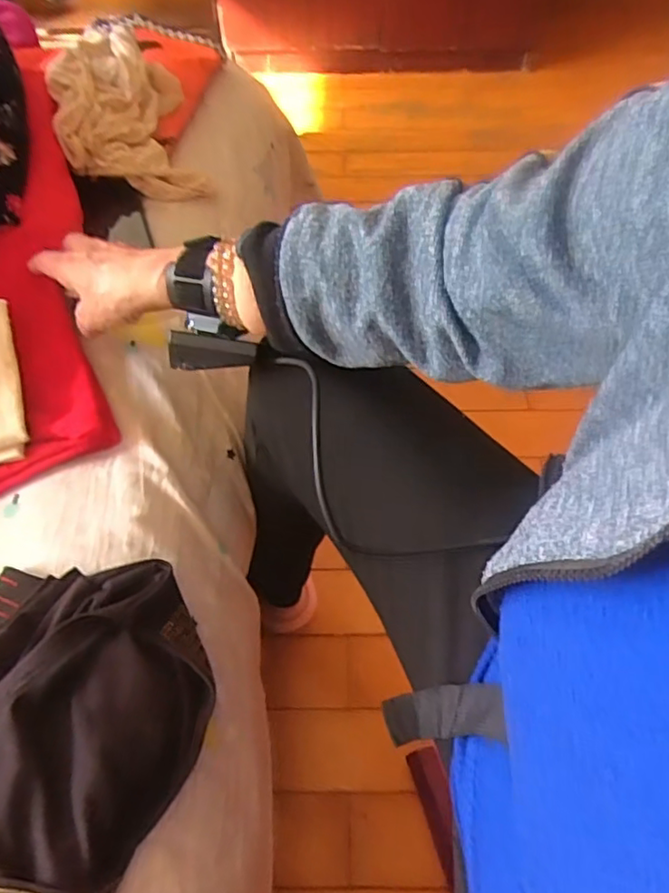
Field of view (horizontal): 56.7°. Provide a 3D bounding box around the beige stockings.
[{"bbox_3d":[-0.233,-0.365,0.690,0.137,0.090,0.192,-15,58,-9],"label":"beige stockings"}]

